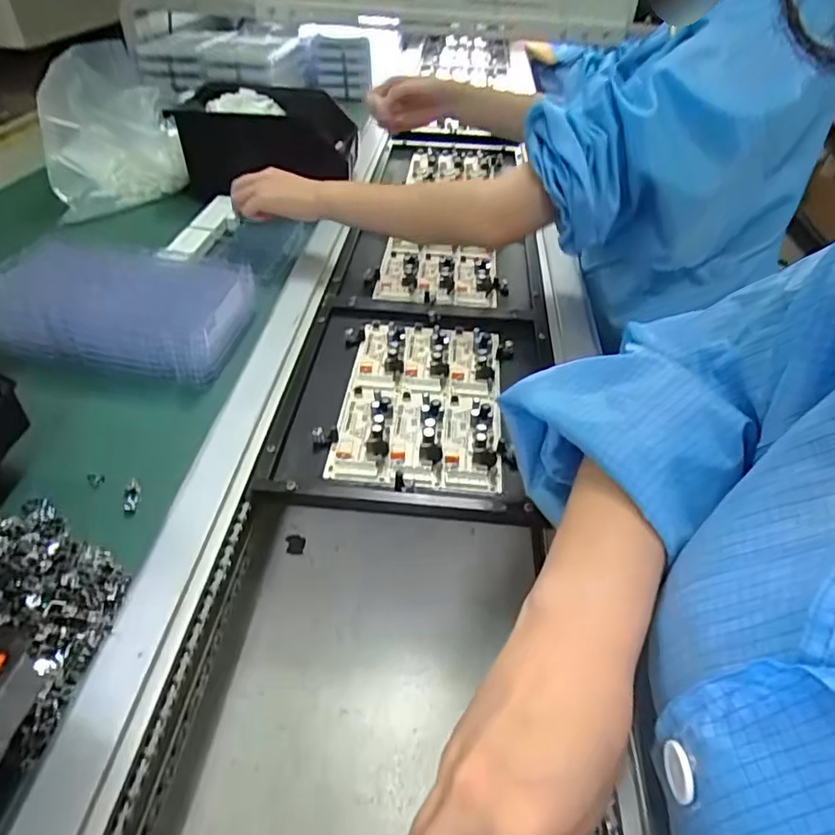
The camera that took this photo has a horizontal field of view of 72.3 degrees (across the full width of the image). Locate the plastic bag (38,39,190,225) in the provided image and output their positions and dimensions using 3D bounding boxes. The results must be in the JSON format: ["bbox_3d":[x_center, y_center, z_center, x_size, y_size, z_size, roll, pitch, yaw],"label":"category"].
[{"bbox_3d":[-0.397,-0.368,0.745,0.176,0.172,0.091,-28,51,-31],"label":"plastic bag"}]

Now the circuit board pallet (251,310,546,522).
[{"bbox_3d":[0.003,-0.022,0.513,0.228,0.019,0.262,6,42,2],"label":"circuit board pallet"}]

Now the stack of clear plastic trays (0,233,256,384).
[{"bbox_3d":[-0.278,-0.105,0.544,0.222,0.065,0.141,7,42,2],"label":"stack of clear plastic trays"}]

